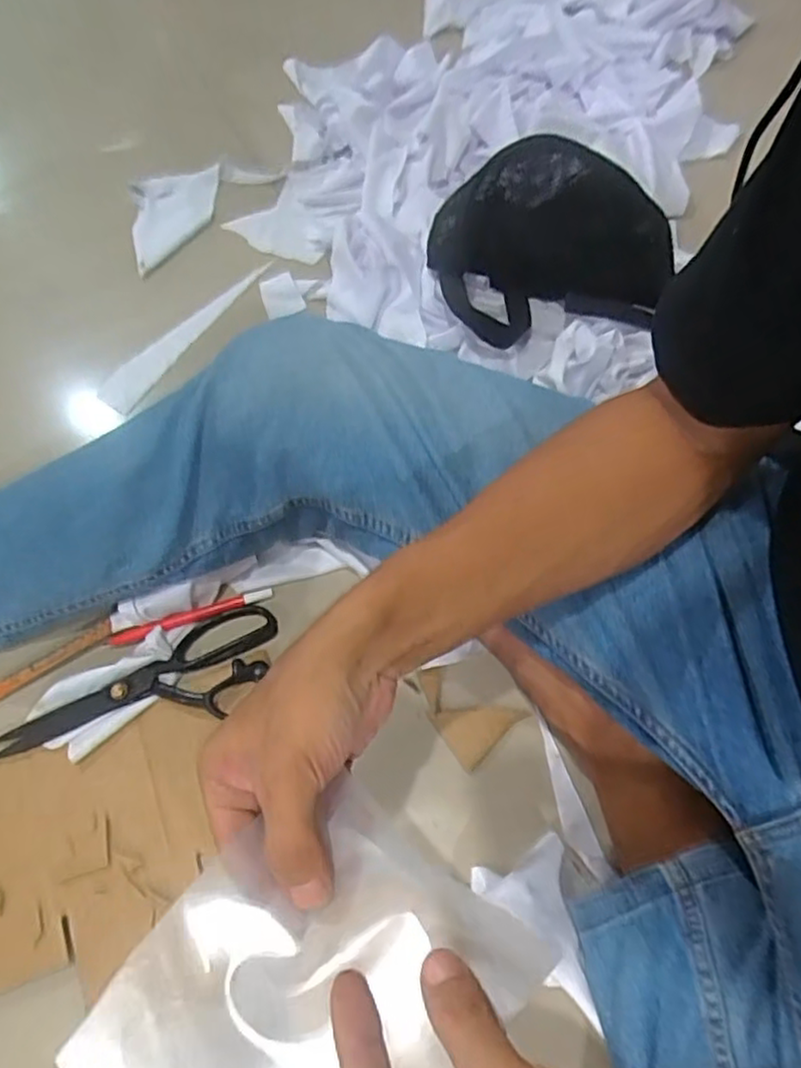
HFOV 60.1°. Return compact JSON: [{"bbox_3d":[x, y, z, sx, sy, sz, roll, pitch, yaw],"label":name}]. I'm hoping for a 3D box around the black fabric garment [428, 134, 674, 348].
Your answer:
[{"bbox_3d":[0.136,-0.263,0.633,0.204,0.106,0.131,-9,63,-3],"label":"black fabric garment"}]

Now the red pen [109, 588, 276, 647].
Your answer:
[{"bbox_3d":[-0.169,0.065,0.556,0.131,0.008,0.012,-17,64,-7],"label":"red pen"}]

